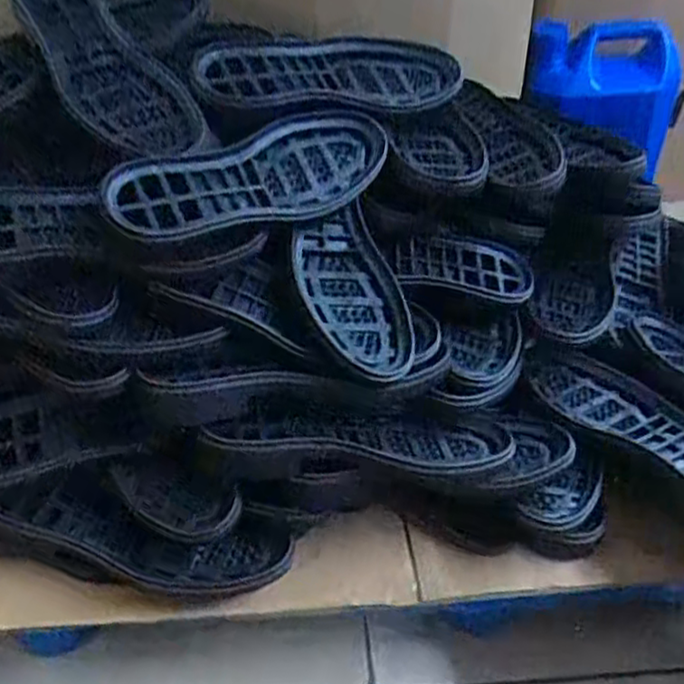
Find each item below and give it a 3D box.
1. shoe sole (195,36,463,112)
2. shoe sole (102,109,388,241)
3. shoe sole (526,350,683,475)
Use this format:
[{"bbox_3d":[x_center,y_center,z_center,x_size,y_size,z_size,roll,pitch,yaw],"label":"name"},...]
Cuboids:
[{"bbox_3d":[-0.008,-0.246,0.655,0.256,0.030,0.094,-5,67,-22],"label":"shoe sole"},{"bbox_3d":[-0.069,-0.131,0.578,0.251,0.030,0.087,-24,80,-32],"label":"shoe sole"},{"bbox_3d":[0.269,0.076,0.622,0.091,0.035,0.240,-30,50,-32],"label":"shoe sole"}]

